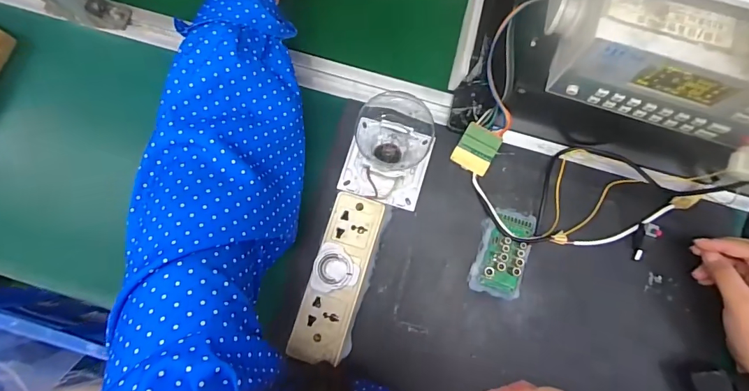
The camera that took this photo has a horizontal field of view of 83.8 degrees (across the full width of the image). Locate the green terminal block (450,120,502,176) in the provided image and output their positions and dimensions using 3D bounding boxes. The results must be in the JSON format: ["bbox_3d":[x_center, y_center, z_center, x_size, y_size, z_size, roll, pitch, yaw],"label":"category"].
[{"bbox_3d":[0.111,-0.050,0.454,0.042,0.021,0.044,26,81,6],"label":"green terminal block"}]

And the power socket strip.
[{"bbox_3d":[-0.036,0.083,0.426,0.052,0.037,0.166,16,80,5],"label":"power socket strip"}]

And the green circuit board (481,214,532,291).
[{"bbox_3d":[0.140,0.058,0.434,0.037,0.014,0.079,17,80,5],"label":"green circuit board"}]

